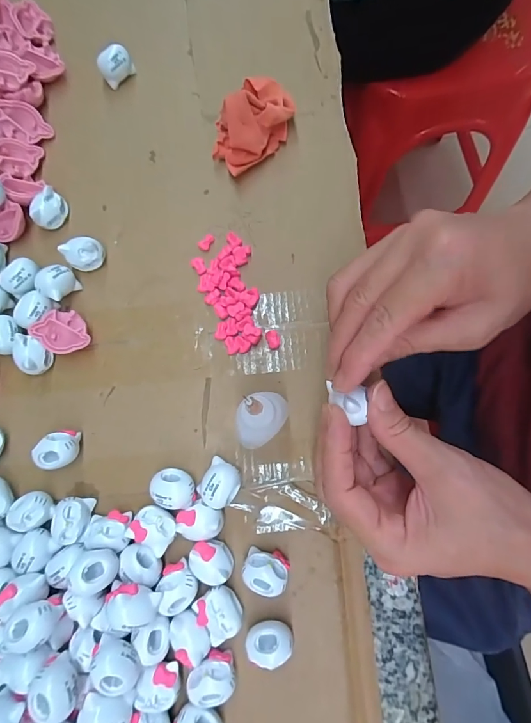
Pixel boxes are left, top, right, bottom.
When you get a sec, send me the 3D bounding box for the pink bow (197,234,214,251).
[{"bbox_3d":[-0.041,-0.084,0.278,0.009,0.004,0.014,29,79,8],"label":"pink bow"}]

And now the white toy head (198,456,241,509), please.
[{"bbox_3d":[-0.026,0.073,0.234,0.021,0.022,0.026,23,80,7],"label":"white toy head"}]

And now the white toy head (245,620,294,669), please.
[{"bbox_3d":[0.002,0.153,0.218,0.024,0.017,0.018,5,78,4],"label":"white toy head"}]

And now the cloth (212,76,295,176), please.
[{"bbox_3d":[-0.010,-0.171,0.280,0.046,0.032,0.067,37,82,10],"label":"cloth"}]

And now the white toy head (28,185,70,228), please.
[{"bbox_3d":[-0.151,-0.107,0.279,0.022,0.011,0.026,25,73,-35],"label":"white toy head"}]

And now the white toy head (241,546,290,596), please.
[{"bbox_3d":[0.000,0.119,0.226,0.025,0.020,0.020,13,79,5],"label":"white toy head"}]

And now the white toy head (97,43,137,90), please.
[{"bbox_3d":[-0.113,-0.224,0.301,0.025,0.021,0.015,-33,78,-5],"label":"white toy head"}]

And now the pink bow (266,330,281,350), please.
[{"bbox_3d":[0.005,-0.015,0.262,0.008,0.006,0.014,-14,77,0],"label":"pink bow"}]

